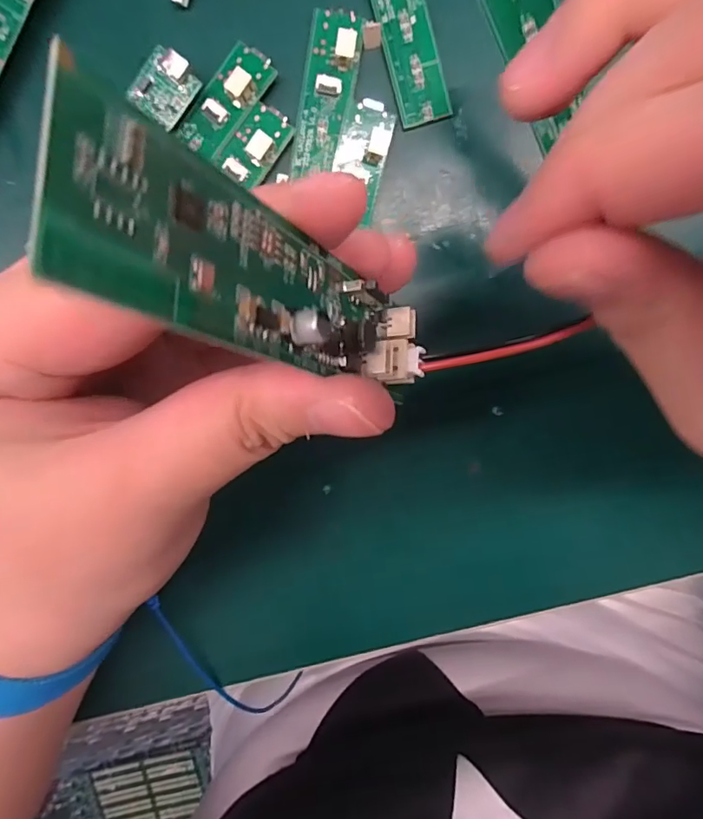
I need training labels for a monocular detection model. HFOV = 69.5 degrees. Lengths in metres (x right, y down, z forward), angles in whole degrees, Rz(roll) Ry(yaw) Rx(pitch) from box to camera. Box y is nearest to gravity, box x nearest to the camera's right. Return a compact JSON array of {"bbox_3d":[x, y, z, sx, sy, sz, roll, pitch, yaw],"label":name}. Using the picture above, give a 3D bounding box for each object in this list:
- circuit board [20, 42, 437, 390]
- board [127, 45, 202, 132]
[{"bbox_3d":[-0.006,-0.018,0.081,0.004,0.086,0.022,-1,84,27],"label":"circuit board"},{"bbox_3d":[-0.062,-0.107,0.168,0.017,0.004,0.021,37,111,-14],"label":"board"}]

